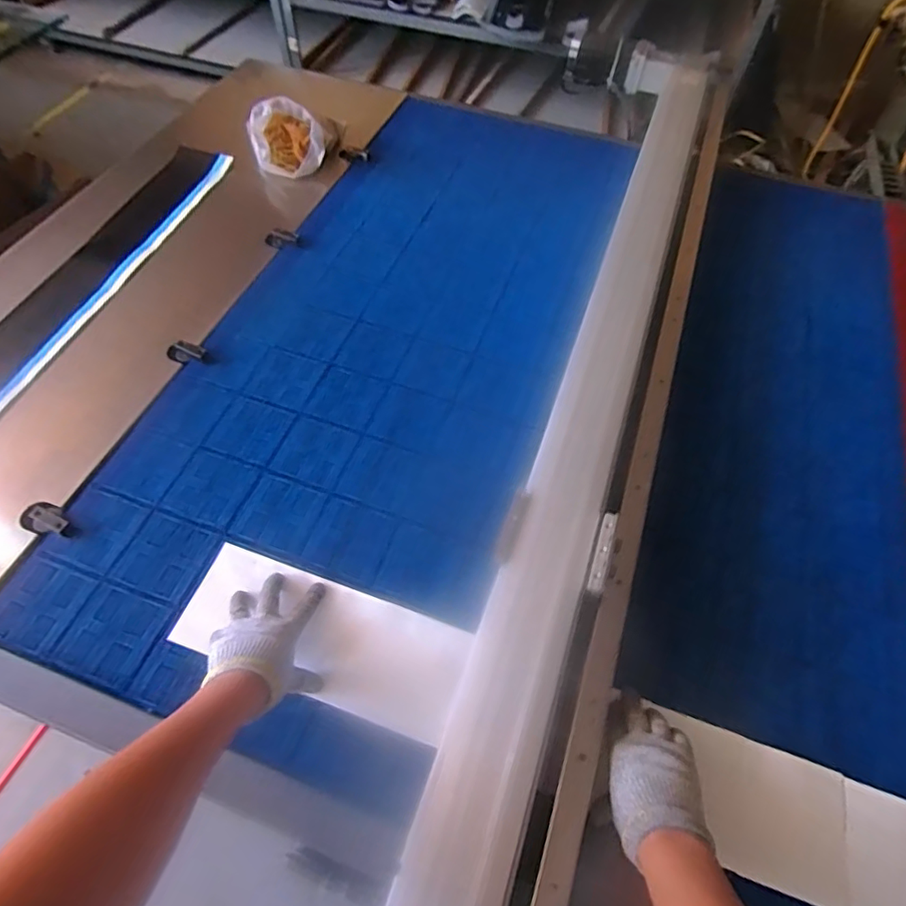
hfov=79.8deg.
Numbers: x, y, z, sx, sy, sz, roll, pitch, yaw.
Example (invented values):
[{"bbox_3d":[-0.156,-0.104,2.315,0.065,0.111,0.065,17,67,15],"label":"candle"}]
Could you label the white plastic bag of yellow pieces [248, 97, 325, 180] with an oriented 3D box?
[{"bbox_3d":[-0.325,-0.613,1.050,0.128,0.100,0.109,-18,61,-12],"label":"white plastic bag of yellow pieces"}]

